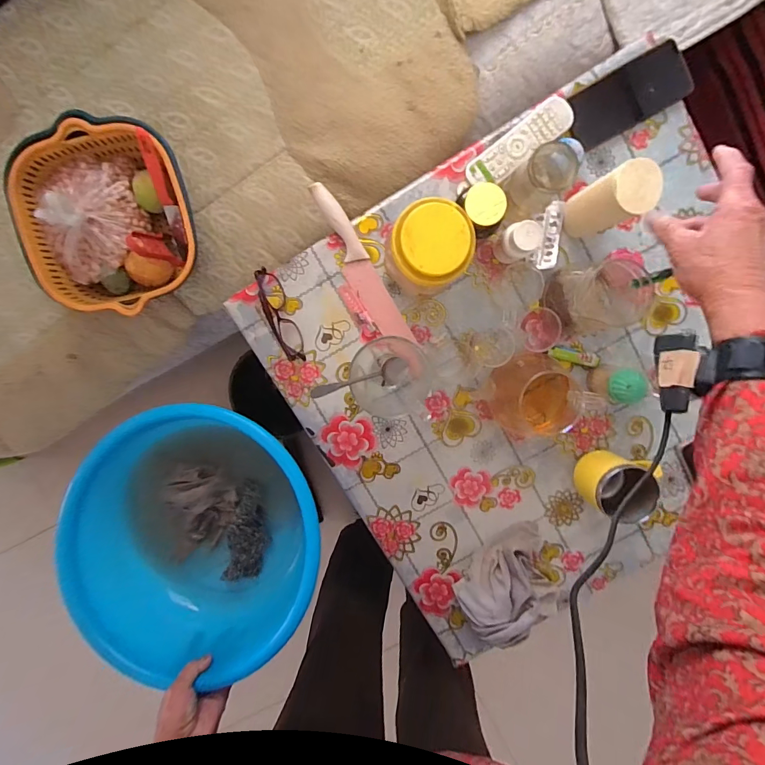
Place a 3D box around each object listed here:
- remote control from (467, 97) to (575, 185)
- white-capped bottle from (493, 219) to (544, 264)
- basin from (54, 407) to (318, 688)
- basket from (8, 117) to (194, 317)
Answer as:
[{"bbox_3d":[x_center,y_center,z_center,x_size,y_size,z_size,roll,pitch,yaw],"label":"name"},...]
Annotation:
[{"bbox_3d":[0.186,-0.323,0.562,0.153,0.021,0.050,-37,98,5],"label":"remote control"},{"bbox_3d":[0.177,-0.186,0.556,0.044,0.086,0.043,0,99,-1],"label":"white-capped bottle"},{"bbox_3d":[-0.270,0.230,0.613,0.366,0.150,0.366,0,91,-4],"label":"basin"},{"bbox_3d":[-0.390,-0.229,0.603,0.235,0.107,0.249,-5,99,0],"label":"basket"}]

